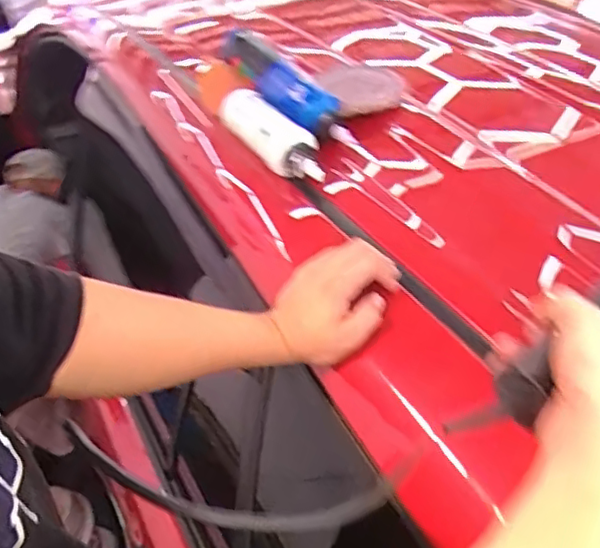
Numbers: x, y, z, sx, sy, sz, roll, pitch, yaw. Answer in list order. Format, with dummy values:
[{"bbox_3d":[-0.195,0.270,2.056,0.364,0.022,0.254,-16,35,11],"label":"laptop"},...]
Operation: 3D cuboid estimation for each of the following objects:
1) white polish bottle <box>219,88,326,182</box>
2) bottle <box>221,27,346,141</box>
[{"bbox_3d":[-0.040,-0.179,0.788,0.050,0.054,0.204,-26,46,-25],"label":"white polish bottle"},{"bbox_3d":[-0.025,-0.259,0.836,0.066,0.044,0.245,-31,64,-28],"label":"bottle"}]

